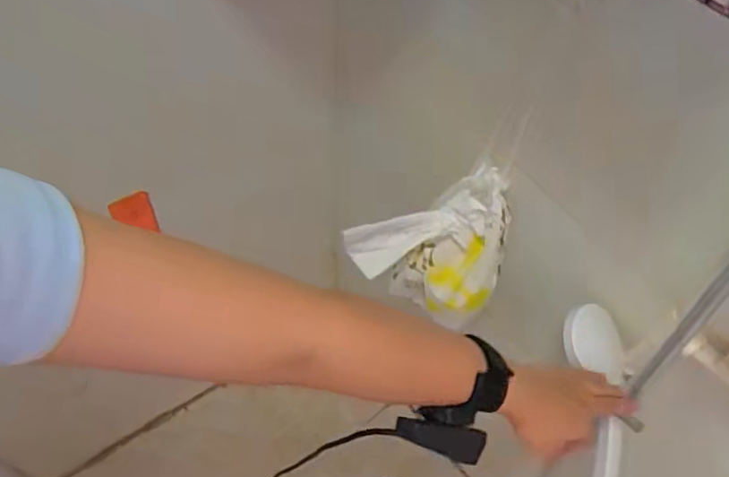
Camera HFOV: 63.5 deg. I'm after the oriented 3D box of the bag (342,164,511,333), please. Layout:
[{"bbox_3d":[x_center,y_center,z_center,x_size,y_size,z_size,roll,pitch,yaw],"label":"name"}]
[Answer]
[{"bbox_3d":[0.077,0.009,0.726,0.176,0.174,0.116,16,55,9],"label":"bag"}]

